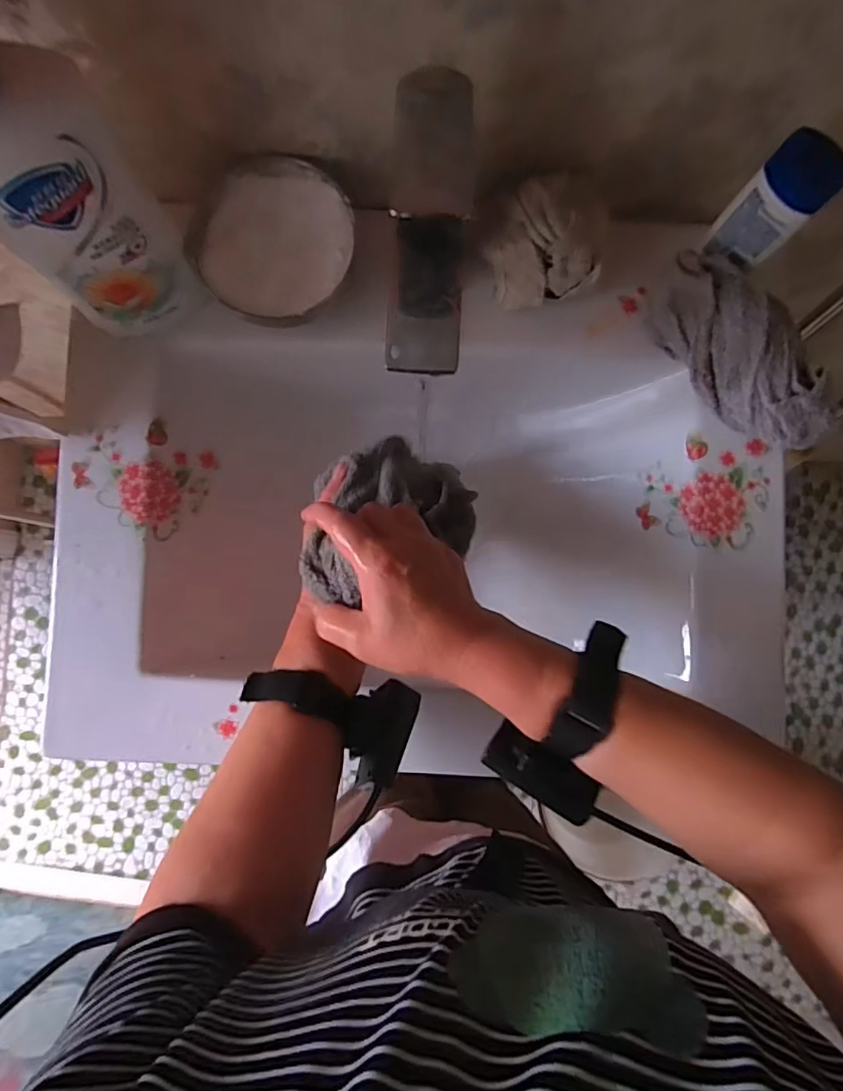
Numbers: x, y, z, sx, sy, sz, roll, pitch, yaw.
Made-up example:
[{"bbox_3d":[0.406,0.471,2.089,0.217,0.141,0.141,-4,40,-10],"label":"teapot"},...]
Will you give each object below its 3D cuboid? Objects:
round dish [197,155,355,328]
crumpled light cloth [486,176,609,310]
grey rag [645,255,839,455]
[{"bbox_3d":[-0.107,-0.233,0.424,0.111,0.024,0.129,10,85,0],"label":"round dish"},{"bbox_3d":[0.096,-0.230,0.422,0.082,0.057,0.067,-8,86,-1],"label":"crumpled light cloth"},{"bbox_3d":[0.243,-0.146,0.424,0.069,0.058,0.169,-28,86,-3],"label":"grey rag"}]

